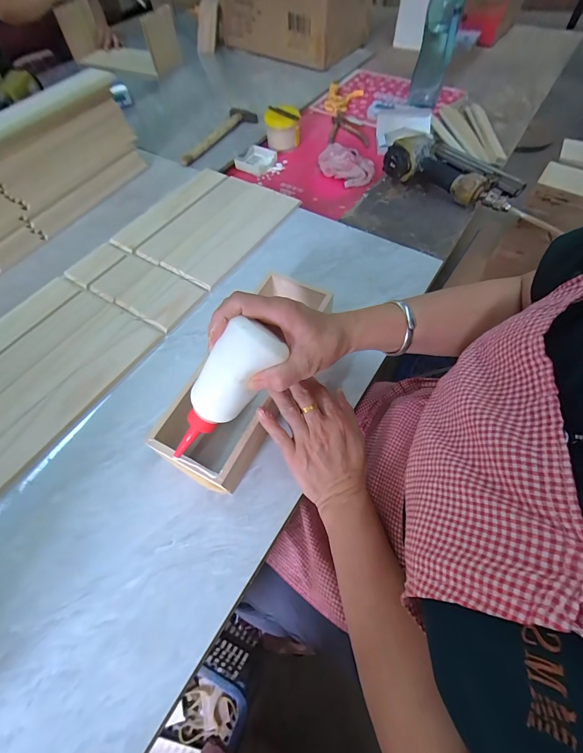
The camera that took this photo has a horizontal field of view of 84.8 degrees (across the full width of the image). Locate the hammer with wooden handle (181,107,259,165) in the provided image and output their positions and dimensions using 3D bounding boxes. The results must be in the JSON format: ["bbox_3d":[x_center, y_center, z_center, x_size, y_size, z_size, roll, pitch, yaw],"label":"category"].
[{"bbox_3d":[-0.175,-0.559,0.736,0.054,0.023,0.241,30,66,16],"label":"hammer with wooden handle"}]

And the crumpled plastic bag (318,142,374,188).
[{"bbox_3d":[0.119,-0.456,0.684,0.086,0.029,0.124,-38,67,-18],"label":"crumpled plastic bag"}]

